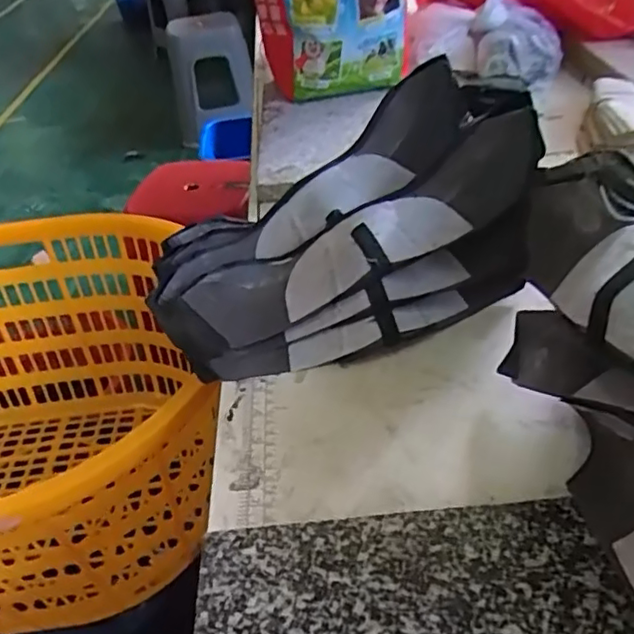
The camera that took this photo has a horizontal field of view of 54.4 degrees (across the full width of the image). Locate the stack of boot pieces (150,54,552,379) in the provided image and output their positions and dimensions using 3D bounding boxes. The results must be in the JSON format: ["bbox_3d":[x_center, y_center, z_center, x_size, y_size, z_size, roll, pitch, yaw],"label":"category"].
[{"bbox_3d":[0.010,-0.071,0.500,0.303,0.165,0.187,-10,40,-4],"label":"stack of boot pieces"}]

